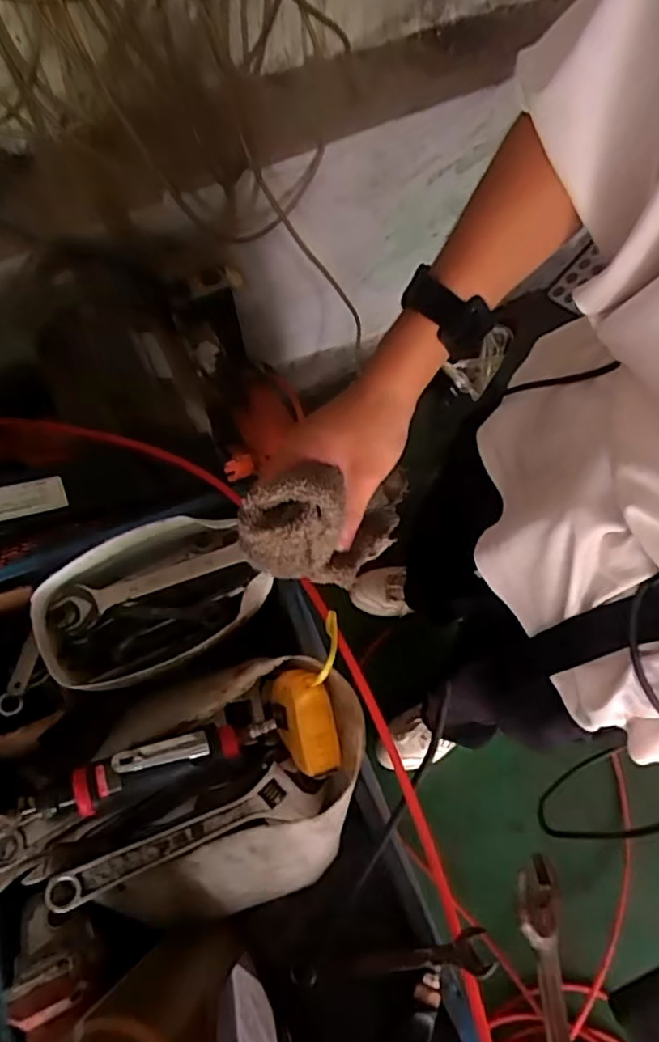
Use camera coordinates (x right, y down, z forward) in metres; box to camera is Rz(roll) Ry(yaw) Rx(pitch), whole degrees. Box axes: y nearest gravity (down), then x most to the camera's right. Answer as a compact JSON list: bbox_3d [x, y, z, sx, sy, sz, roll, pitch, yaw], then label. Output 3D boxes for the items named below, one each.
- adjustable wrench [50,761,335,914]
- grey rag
[{"bbox_3d":[-0.111,0.266,0.542,0.244,0.019,0.046,-12,67,-25],"label":"adjustable wrench"},{"bbox_3d":[0.006,0.002,0.420,0.137,0.053,0.069,5,58,-47],"label":"grey rag"}]

